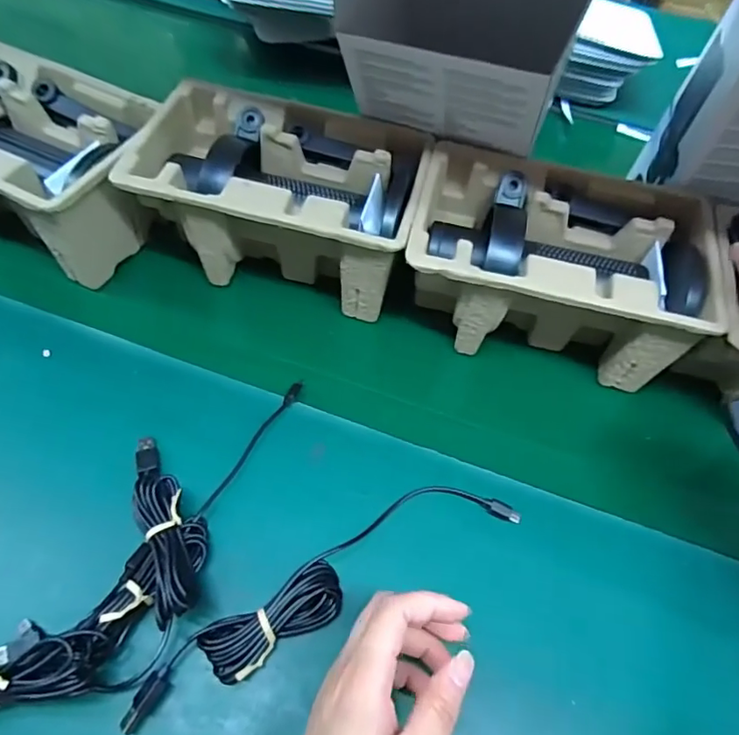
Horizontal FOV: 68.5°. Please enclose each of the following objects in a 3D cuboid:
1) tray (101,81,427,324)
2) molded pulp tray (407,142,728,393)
[{"bbox_3d":[-0.070,-0.139,0.465,0.223,0.104,0.142,13,56,5],"label":"tray"},{"bbox_3d":[0.145,-0.078,0.446,0.227,0.103,0.146,13,56,5],"label":"molded pulp tray"}]

